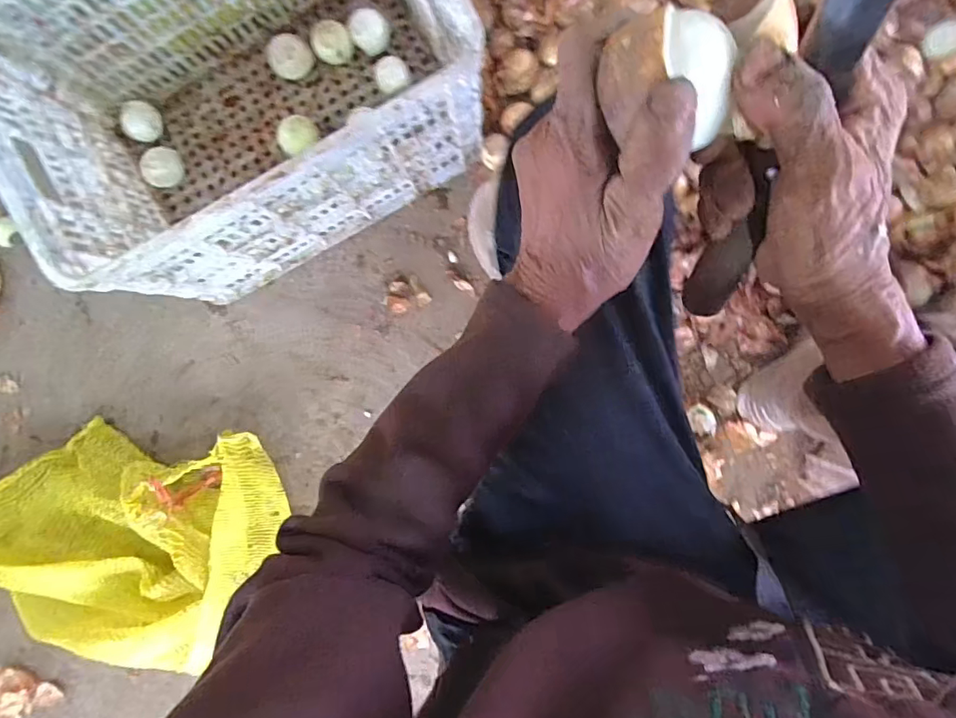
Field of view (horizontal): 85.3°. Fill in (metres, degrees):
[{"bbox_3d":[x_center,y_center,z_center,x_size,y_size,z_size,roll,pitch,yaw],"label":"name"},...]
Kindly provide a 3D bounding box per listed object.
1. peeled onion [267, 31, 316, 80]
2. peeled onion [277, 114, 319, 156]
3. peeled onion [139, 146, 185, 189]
[{"bbox_3d":[-0.279,-0.450,0.776,0.057,0.052,0.059,0,90,3],"label":"peeled onion"},{"bbox_3d":[-0.264,-0.329,0.770,0.058,0.045,0.055,0,90,3],"label":"peeled onion"},{"bbox_3d":[-0.479,-0.291,0.790,0.056,0.062,0.058,0,90,3],"label":"peeled onion"}]

